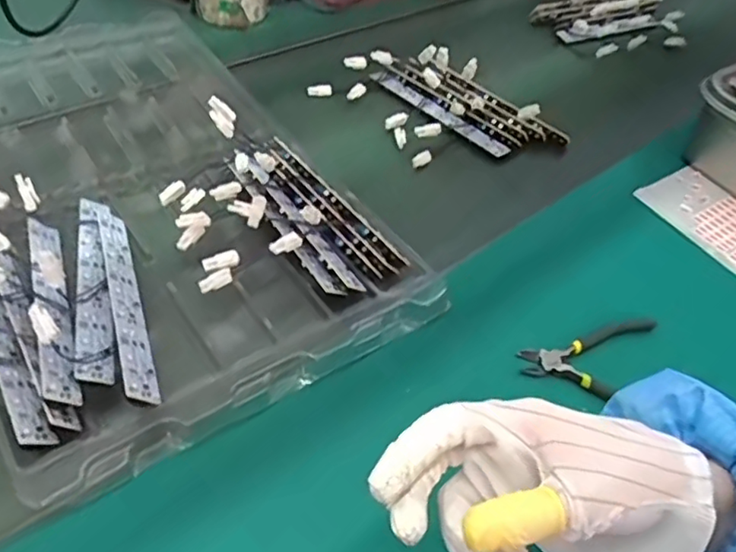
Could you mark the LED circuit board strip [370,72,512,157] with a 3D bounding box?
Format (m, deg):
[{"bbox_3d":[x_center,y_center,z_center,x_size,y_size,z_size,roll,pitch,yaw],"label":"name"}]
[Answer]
[{"bbox_3d":[0.077,-0.183,0.672,0.025,0.010,0.182,-33,59,-31],"label":"LED circuit board strip"}]

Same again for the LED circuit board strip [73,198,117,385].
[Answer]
[{"bbox_3d":[-0.200,0.002,0.446,0.025,0.009,0.186,7,40,-29],"label":"LED circuit board strip"}]

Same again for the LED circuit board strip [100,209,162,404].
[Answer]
[{"bbox_3d":[-0.176,0.014,0.436,0.023,0.004,0.189,17,31,-43],"label":"LED circuit board strip"}]

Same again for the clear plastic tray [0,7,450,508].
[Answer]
[{"bbox_3d":[-0.211,-0.096,0.533,0.311,0.056,0.529,-25,55,-27],"label":"clear plastic tray"}]

